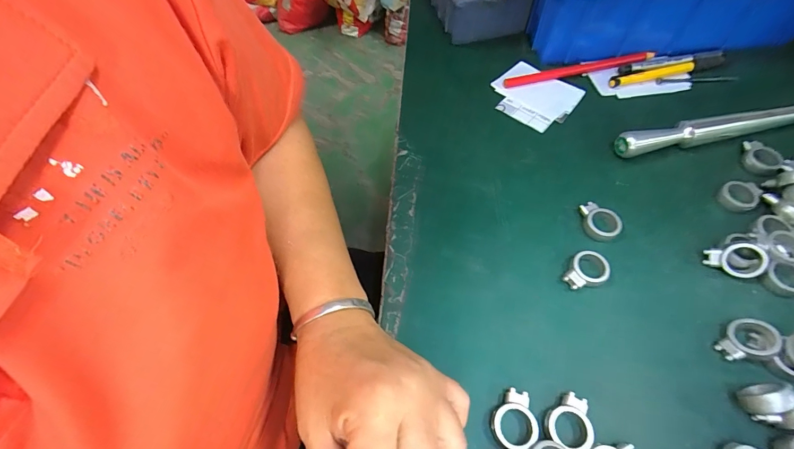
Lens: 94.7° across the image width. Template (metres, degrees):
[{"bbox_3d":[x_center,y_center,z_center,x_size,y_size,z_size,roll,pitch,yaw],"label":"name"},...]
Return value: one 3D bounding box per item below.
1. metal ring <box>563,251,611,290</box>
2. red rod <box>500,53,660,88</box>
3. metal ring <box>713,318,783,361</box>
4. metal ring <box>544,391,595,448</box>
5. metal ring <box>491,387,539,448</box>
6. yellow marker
[{"bbox_3d":[0.142,0.035,0.272,0.033,0.012,0.025,-41,65,-18],"label":"metal ring"},{"bbox_3d":[0.186,-0.160,0.374,0.154,0.008,0.010,-10,59,-1],"label":"red rod"},{"bbox_3d":[0.231,0.077,0.240,0.034,0.007,0.026,-43,43,-3],"label":"metal ring"},{"bbox_3d":[0.106,0.119,0.222,0.027,0.010,0.032,25,65,18],"label":"metal ring"},{"bbox_3d":[0.073,0.120,0.225,0.026,0.009,0.033,11,61,11],"label":"metal ring"},{"bbox_3d":[0.271,-0.155,0.369,0.118,0.008,0.015,-12,60,-2],"label":"yellow marker"}]

